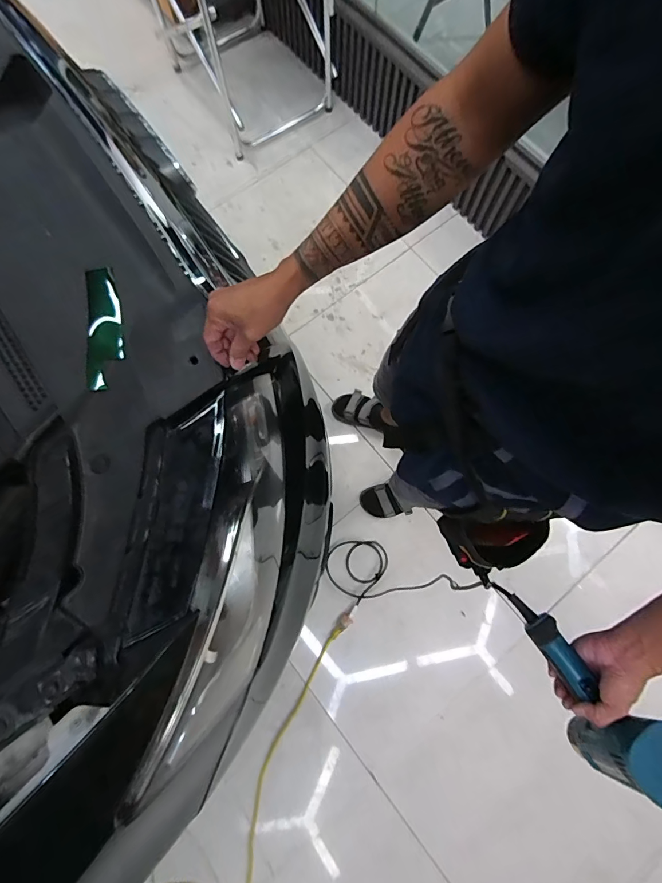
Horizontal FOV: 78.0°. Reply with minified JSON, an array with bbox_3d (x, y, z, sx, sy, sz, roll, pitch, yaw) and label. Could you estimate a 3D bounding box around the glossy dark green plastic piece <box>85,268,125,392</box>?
[{"bbox_3d":[-0.271,-0.137,0.489,0.038,0.011,0.154,-10,76,-2],"label":"glossy dark green plastic piece"}]

